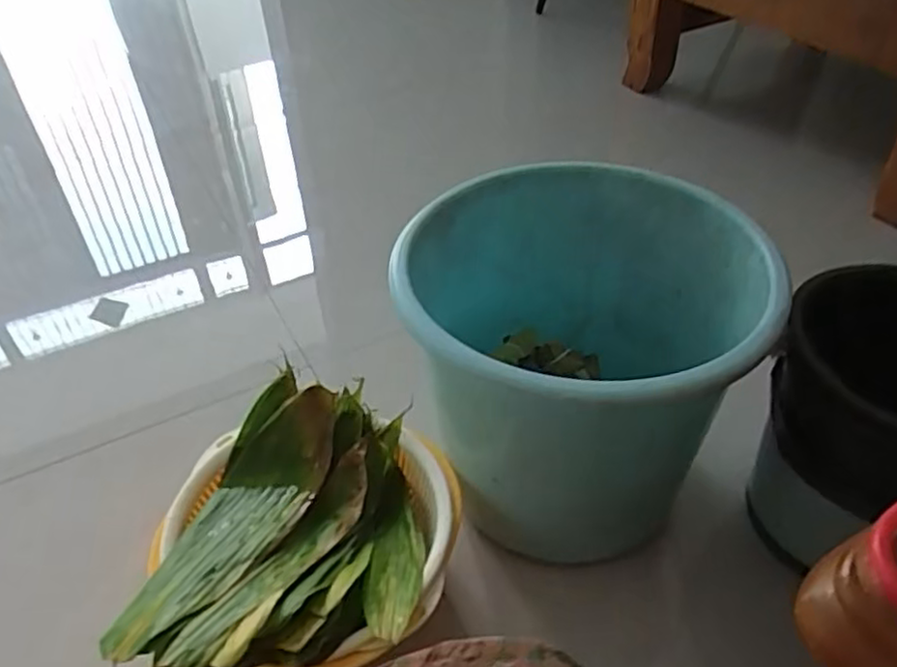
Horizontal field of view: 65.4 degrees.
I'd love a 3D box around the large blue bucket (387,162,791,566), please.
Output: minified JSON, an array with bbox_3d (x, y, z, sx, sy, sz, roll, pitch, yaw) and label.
[{"bbox_3d":[0.116,0.035,0.717,0.326,0.288,0.301,-1,42,1],"label":"large blue bucket"}]

